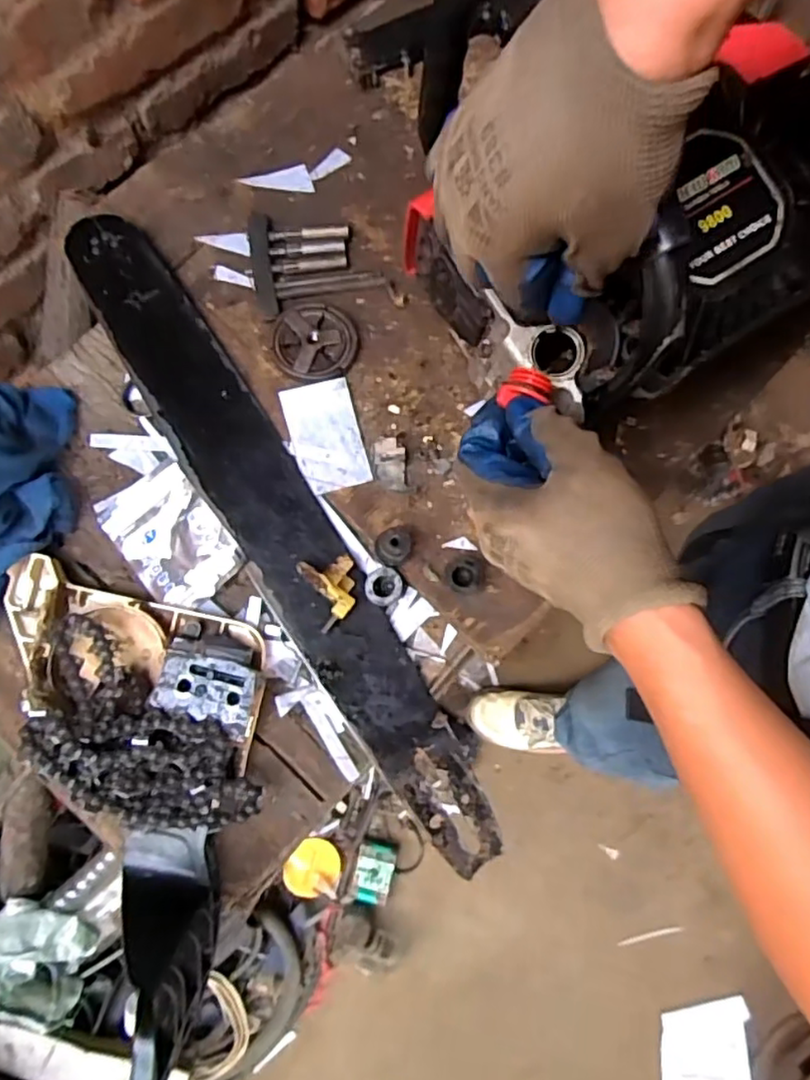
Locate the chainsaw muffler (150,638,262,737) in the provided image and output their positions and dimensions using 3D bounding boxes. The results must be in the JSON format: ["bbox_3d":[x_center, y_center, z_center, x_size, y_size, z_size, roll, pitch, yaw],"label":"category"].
[{"bbox_3d":[-0.126,0.093,0.424,0.061,0.027,0.055,14,75,2],"label":"chainsaw muffler"}]

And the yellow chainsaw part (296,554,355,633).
[{"bbox_3d":[-0.047,0.032,0.436,0.036,0.012,0.047,-25,94,-29],"label":"yellow chainsaw part"}]

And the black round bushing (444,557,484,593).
[{"bbox_3d":[0.039,0.024,0.440,0.025,0.014,0.026,0,75,-2],"label":"black round bushing"}]

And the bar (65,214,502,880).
[{"bbox_3d":[-0.093,-0.016,0.455,0.066,0.008,0.524,-31,82,-16],"label":"bar"}]

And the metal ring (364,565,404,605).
[{"bbox_3d":[-0.014,0.032,0.443,0.025,0.012,0.024,0,75,-2],"label":"metal ring"}]

